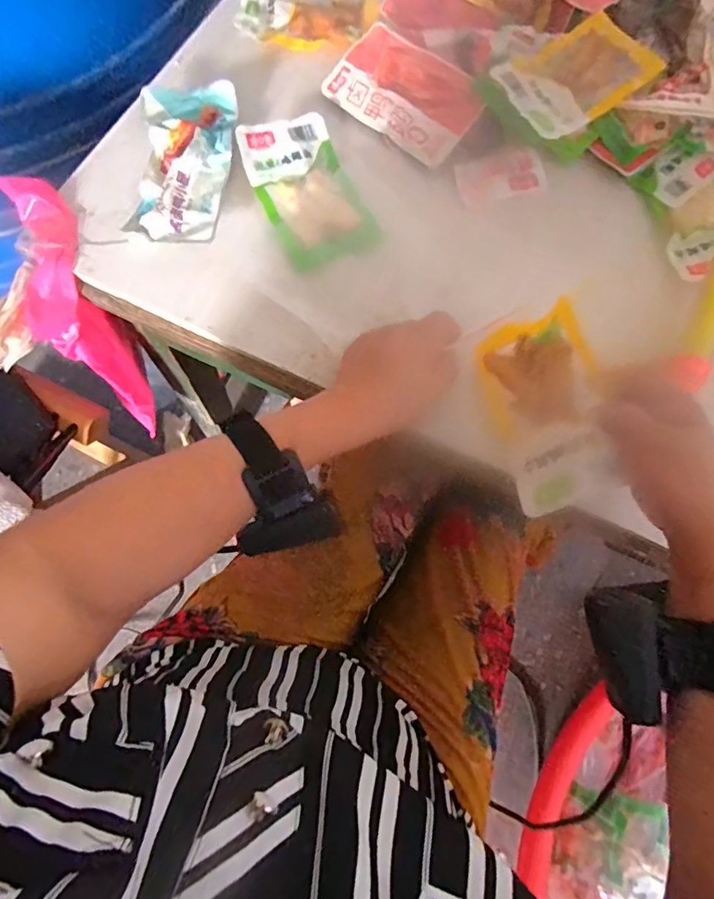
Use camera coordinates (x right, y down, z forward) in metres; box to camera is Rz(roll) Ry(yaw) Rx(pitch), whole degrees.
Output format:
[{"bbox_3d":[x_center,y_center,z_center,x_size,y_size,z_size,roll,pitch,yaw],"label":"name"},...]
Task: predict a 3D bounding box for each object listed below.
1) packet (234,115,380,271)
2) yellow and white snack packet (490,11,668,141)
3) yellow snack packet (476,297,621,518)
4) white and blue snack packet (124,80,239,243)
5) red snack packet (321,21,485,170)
[{"bbox_3d":[-0.043,-0.225,0.447,0.080,0.013,0.141,-23,75,-9],"label":"packet"},{"bbox_3d":[0.186,-0.318,0.445,0.142,0.012,0.078,-36,82,-15],"label":"yellow and white snack packet"},{"bbox_3d":[0.130,-0.029,0.358,0.078,0.010,0.133,-31,62,33],"label":"yellow snack packet"},{"bbox_3d":[-0.150,-0.251,0.451,0.080,0.015,0.165,1,73,-1],"label":"white and blue snack packet"},{"bbox_3d":[0.041,-0.319,0.469,0.137,0.010,0.077,40,100,10],"label":"red snack packet"}]

